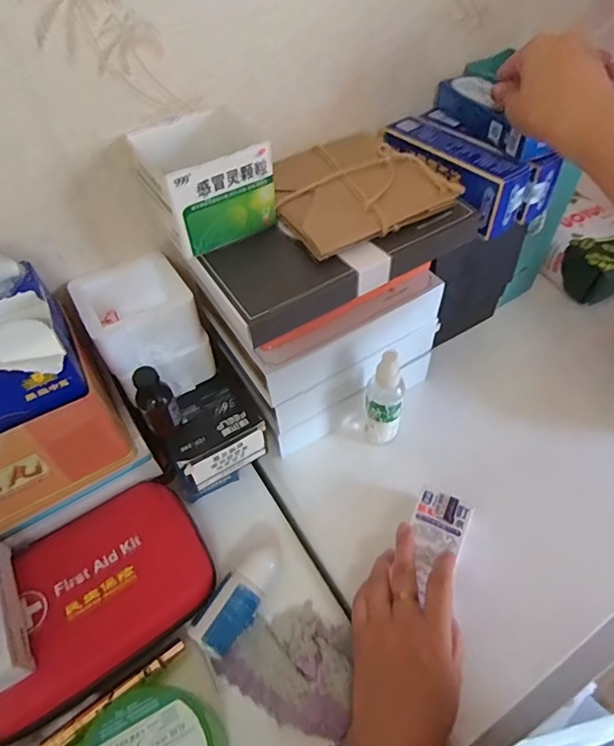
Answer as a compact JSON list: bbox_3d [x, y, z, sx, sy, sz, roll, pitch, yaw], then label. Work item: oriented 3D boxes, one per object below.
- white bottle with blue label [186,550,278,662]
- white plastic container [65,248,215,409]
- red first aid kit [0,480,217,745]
[{"bbox_3d":[-0.060,0.195,0.413,0.039,0.035,0.097,27,59,22],"label":"white bottle with blue label"},{"bbox_3d":[-0.151,-0.042,0.448,0.091,0.099,0.107,-29,56,-17],"label":"white plastic container"},{"bbox_3d":[-0.188,0.195,0.412,0.203,0.043,0.127,-32,57,-19],"label":"red first aid kit"}]

